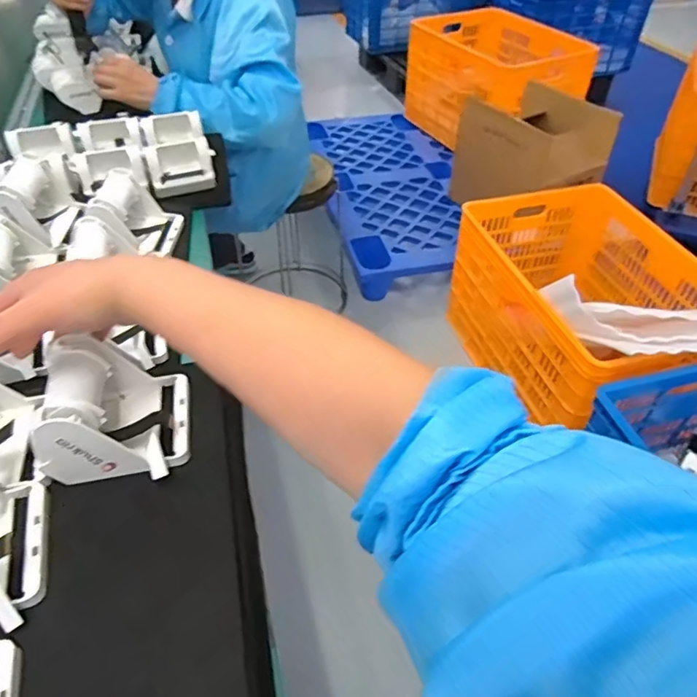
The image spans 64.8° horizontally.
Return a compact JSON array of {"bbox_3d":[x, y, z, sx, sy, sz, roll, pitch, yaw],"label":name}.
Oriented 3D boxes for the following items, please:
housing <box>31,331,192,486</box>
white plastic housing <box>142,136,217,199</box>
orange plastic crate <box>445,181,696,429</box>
[{"bbox_3d":[-0.178,0.042,0.428,0.096,0.071,0.105,-5,45,-6],"label":"housing"},{"bbox_3d":[-0.254,-0.277,0.838,0.099,0.062,0.040,-16,47,-17],"label":"white plastic housing"},{"bbox_3d":[0.636,-0.123,1.511,0.502,0.382,0.720,-9,45,-11],"label":"orange plastic crate"}]

